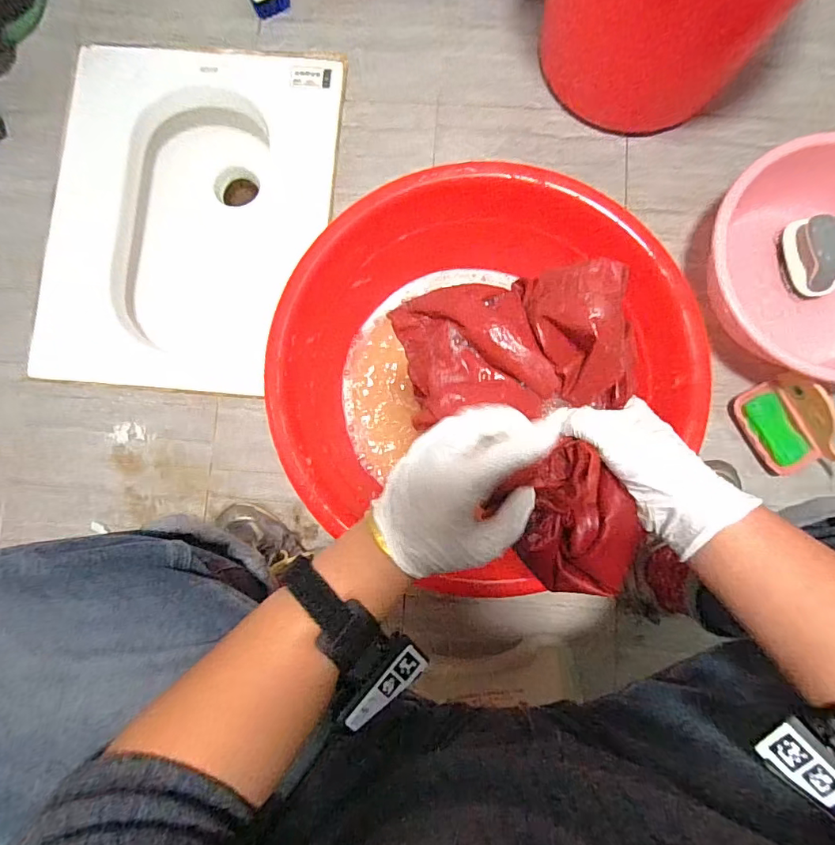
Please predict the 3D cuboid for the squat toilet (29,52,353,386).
[{"bbox_3d":[-0.345,-0.320,0.826,0.417,0.201,0.527,3,85,1],"label":"squat toilet"}]

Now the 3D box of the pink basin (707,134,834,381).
[{"bbox_3d":[0.539,-0.218,0.655,0.311,0.111,0.287,0,84,1],"label":"pink basin"}]

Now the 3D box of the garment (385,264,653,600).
[{"bbox_3d":[0.081,0.007,0.339,0.147,0.077,0.240,-13,84,0],"label":"garment"}]

